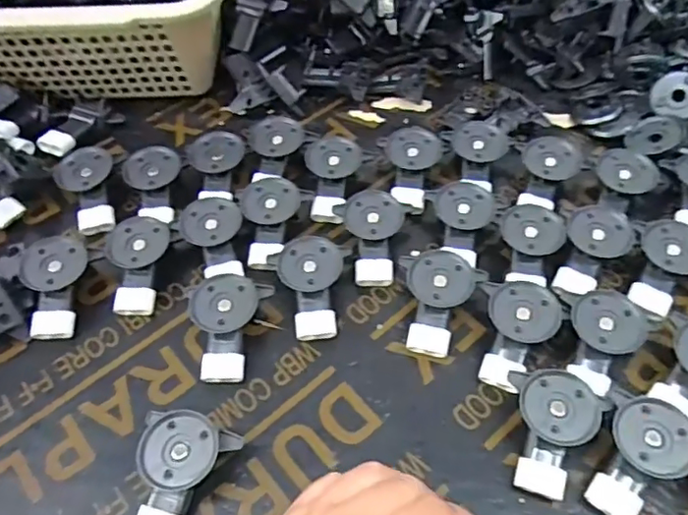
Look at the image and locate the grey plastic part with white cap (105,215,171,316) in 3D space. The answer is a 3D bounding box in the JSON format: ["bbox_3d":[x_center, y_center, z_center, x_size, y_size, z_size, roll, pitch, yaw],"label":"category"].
[{"bbox_3d":[-0.147,0.006,0.411,0.039,0.017,0.067,0,79,4],"label":"grey plastic part with white cap"}]

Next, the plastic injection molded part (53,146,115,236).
[{"bbox_3d":[-0.198,-0.054,0.450,0.041,0.016,0.071,-18,76,-6],"label":"plastic injection molded part"}]

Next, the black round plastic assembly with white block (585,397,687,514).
[{"bbox_3d":[0.164,0.111,0.323,0.042,0.022,0.069,33,61,23],"label":"black round plastic assembly with white block"}]

